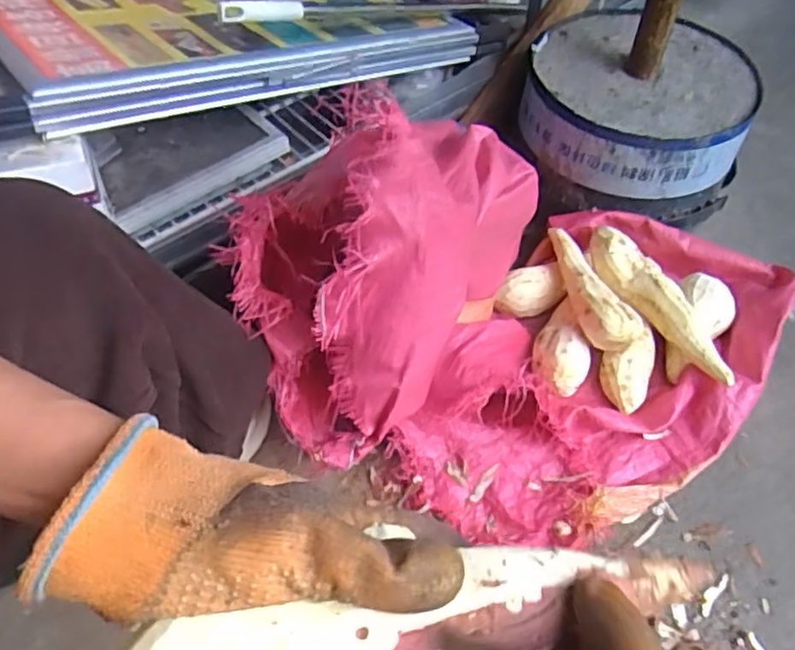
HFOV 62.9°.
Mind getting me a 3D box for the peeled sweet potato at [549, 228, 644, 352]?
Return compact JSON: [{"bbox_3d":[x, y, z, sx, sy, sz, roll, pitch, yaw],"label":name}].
[{"bbox_3d":[0.248,-0.060,0.880,0.066,0.050,0.227,-15,55,-11],"label":"peeled sweet potato"}]

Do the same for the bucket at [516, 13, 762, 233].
[{"bbox_3d":[0.364,-0.331,1.032,0.341,0.159,0.335,2,54,1],"label":"bucket"}]

